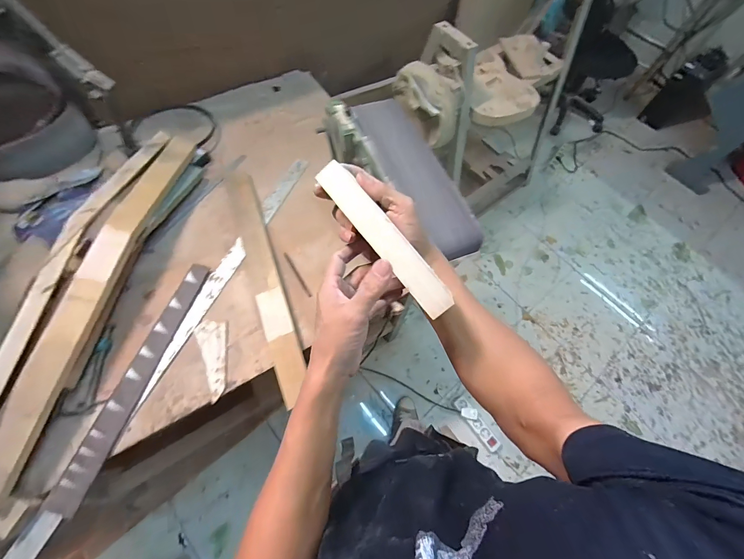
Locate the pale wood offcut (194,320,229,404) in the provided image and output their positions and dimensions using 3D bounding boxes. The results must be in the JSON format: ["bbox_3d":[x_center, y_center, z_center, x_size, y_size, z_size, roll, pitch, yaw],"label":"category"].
[{"bbox_3d":[-0.346,0.171,0.727,0.066,0.017,0.169,-6,69,-5],"label":"pale wood offcut"}]

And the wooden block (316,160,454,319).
[{"bbox_3d":[0.014,-0.042,0.341,0.029,0.016,0.181,-39,88,-16],"label":"wooden block"}]

